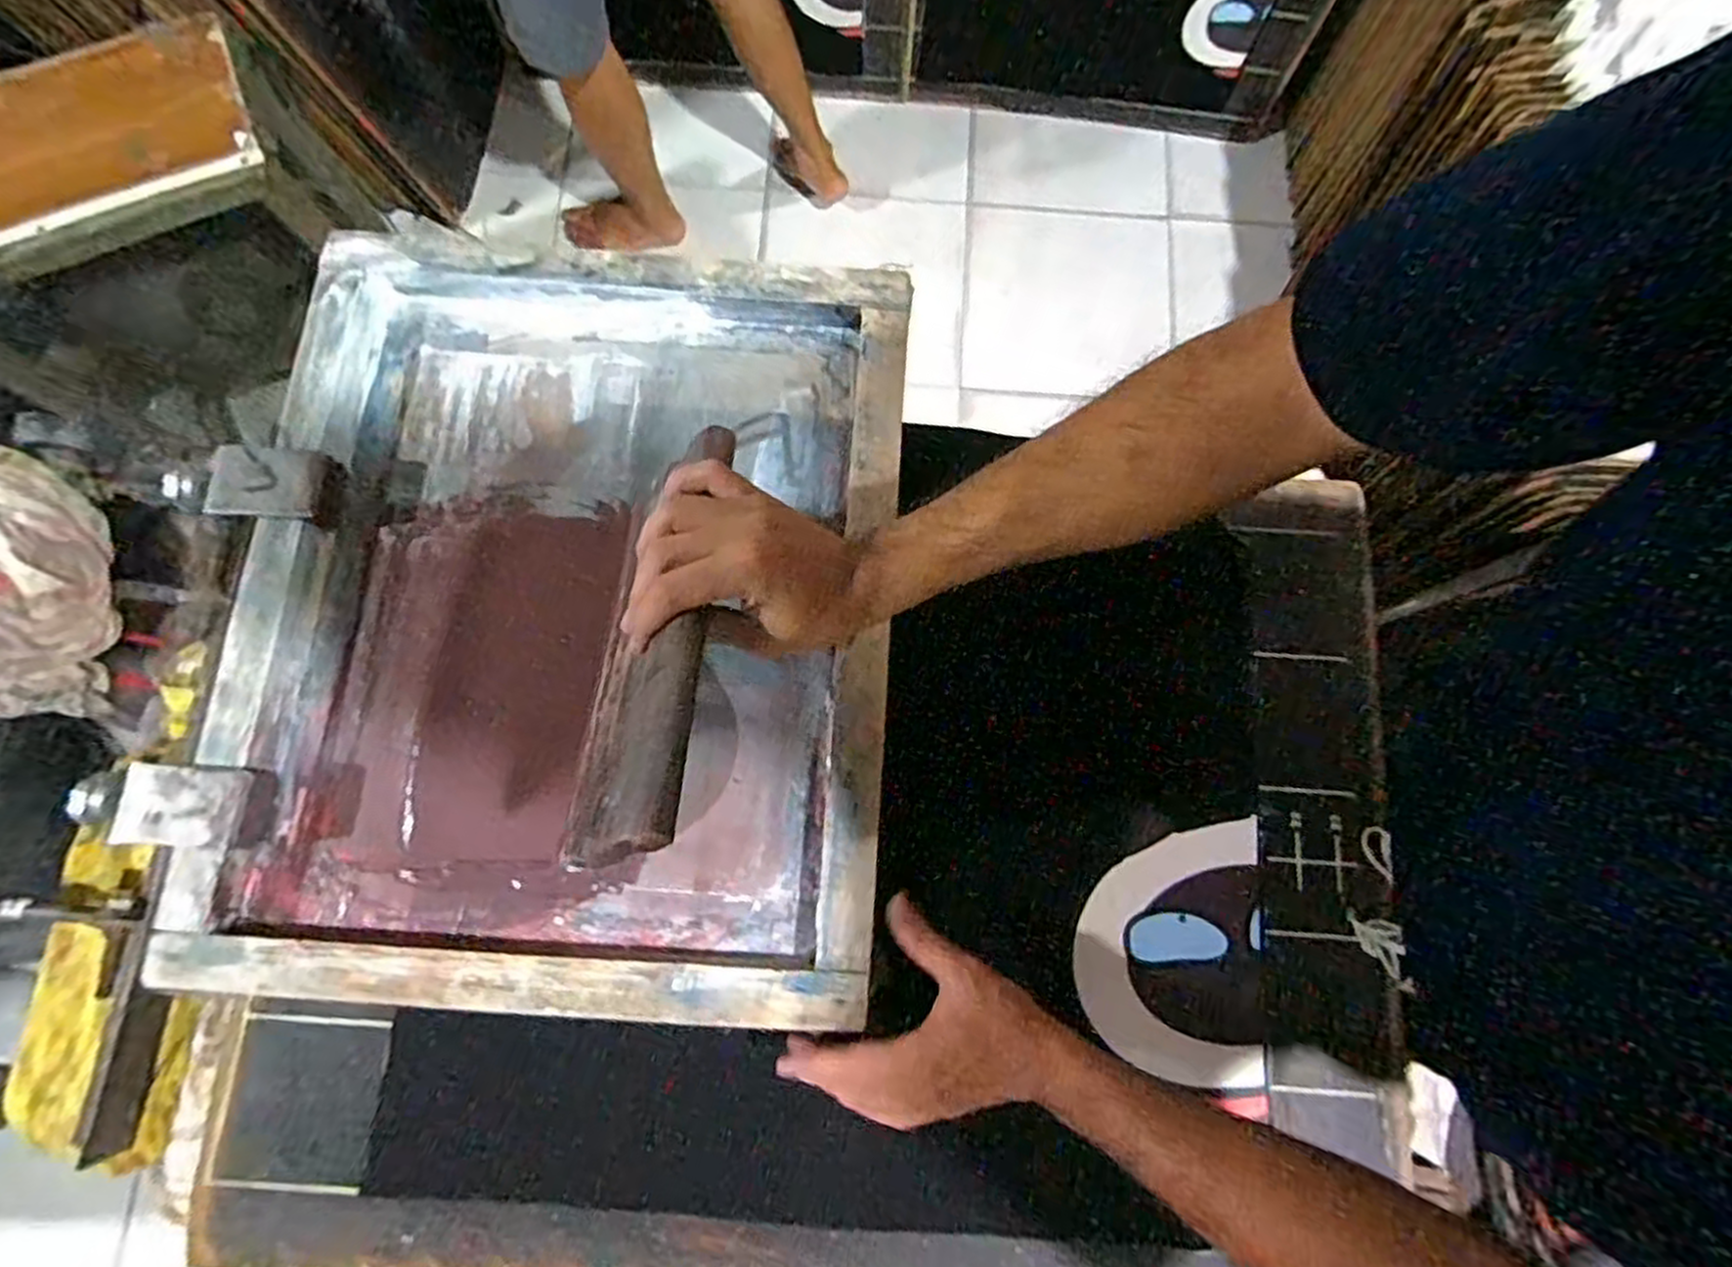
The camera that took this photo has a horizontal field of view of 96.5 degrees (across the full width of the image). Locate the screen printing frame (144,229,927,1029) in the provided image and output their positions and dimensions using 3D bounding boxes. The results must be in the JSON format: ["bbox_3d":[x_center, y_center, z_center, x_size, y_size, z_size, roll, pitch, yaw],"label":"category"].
[{"bbox_3d":[-0.215,-0.025,0.579,0.465,0.051,0.556,3,78,0],"label":"screen printing frame"}]

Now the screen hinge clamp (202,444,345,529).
[{"bbox_3d":[-0.440,-0.110,0.576,0.089,0.022,0.054,9,78,1],"label":"screen hinge clamp"}]

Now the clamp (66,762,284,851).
[{"bbox_3d":[-0.472,0.117,0.534,0.127,0.047,0.054,4,78,0],"label":"clamp"}]

